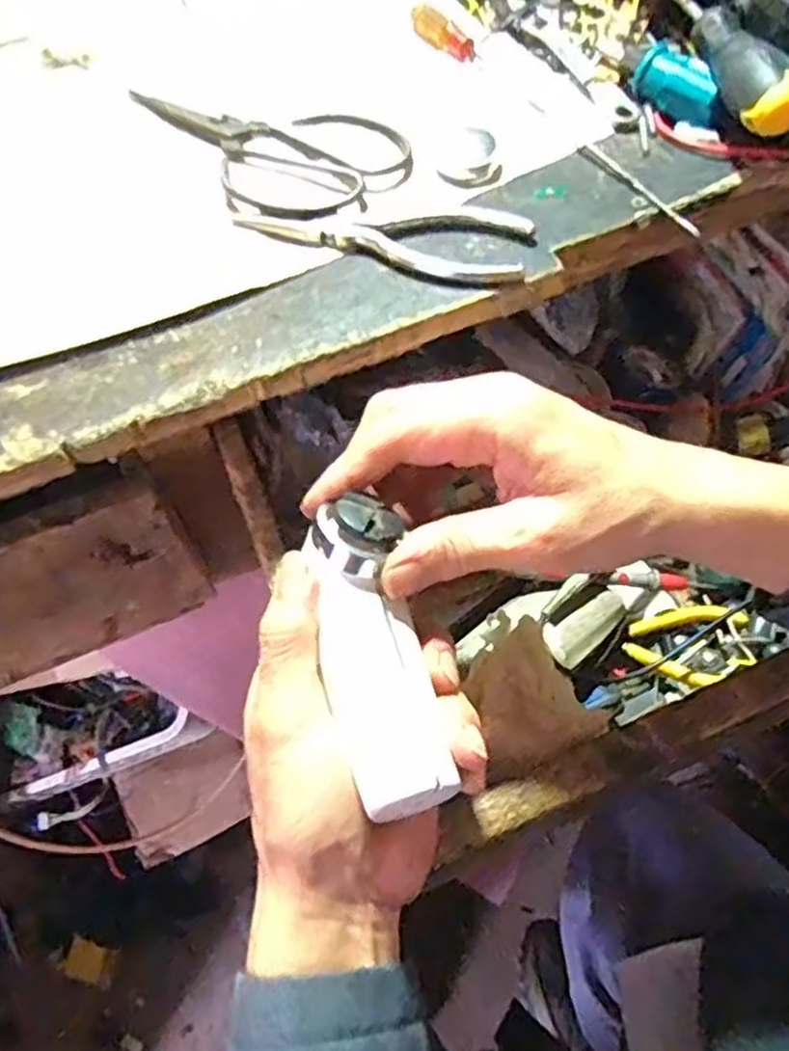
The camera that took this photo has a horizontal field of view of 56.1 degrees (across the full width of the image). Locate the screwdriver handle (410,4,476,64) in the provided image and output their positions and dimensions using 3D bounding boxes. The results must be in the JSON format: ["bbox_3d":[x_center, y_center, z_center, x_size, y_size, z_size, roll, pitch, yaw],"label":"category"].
[{"bbox_3d":[0.029,-0.306,0.457,0.016,0.010,0.058,-36,65,-15],"label":"screwdriver handle"}]

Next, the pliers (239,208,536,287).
[{"bbox_3d":[-0.007,-0.150,0.376,0.149,0.011,0.044,17,64,12],"label":"pliers"}]

